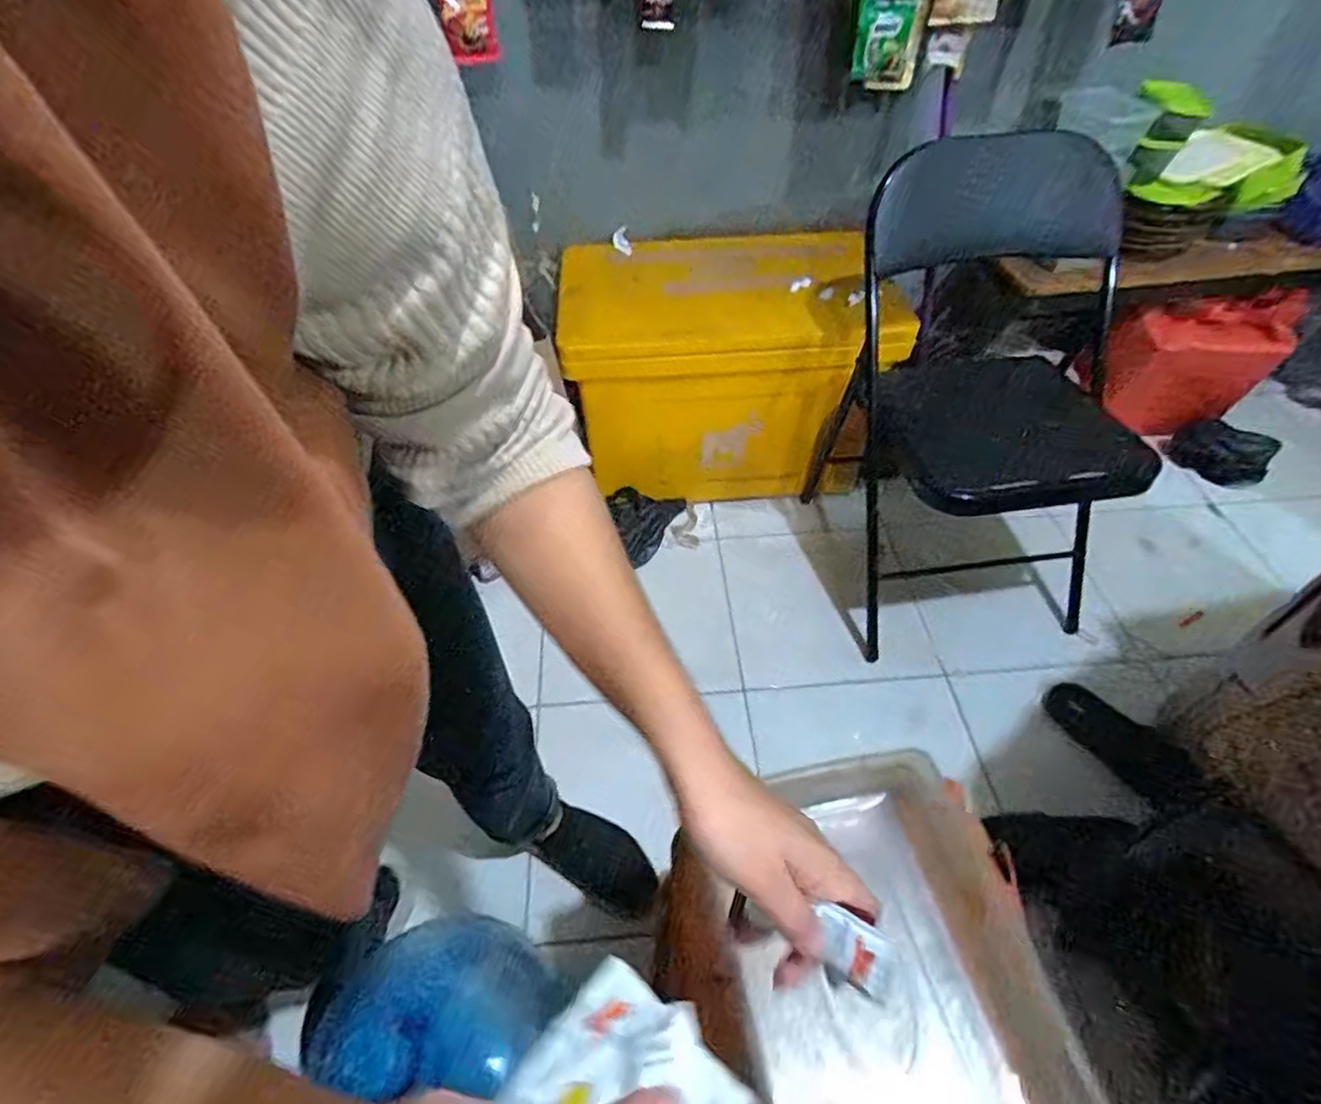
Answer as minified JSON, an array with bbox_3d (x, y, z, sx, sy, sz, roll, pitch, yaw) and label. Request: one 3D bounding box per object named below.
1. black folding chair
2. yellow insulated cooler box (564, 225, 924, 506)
[{"bbox_3d":[0.634,-0.271,1.196,0.513,0.770,0.513,-7,49,-4],"label":"black folding chair"},{"bbox_3d":[0.164,-0.429,1.518,0.683,0.453,0.428,1,49,2],"label":"yellow insulated cooler box"}]

